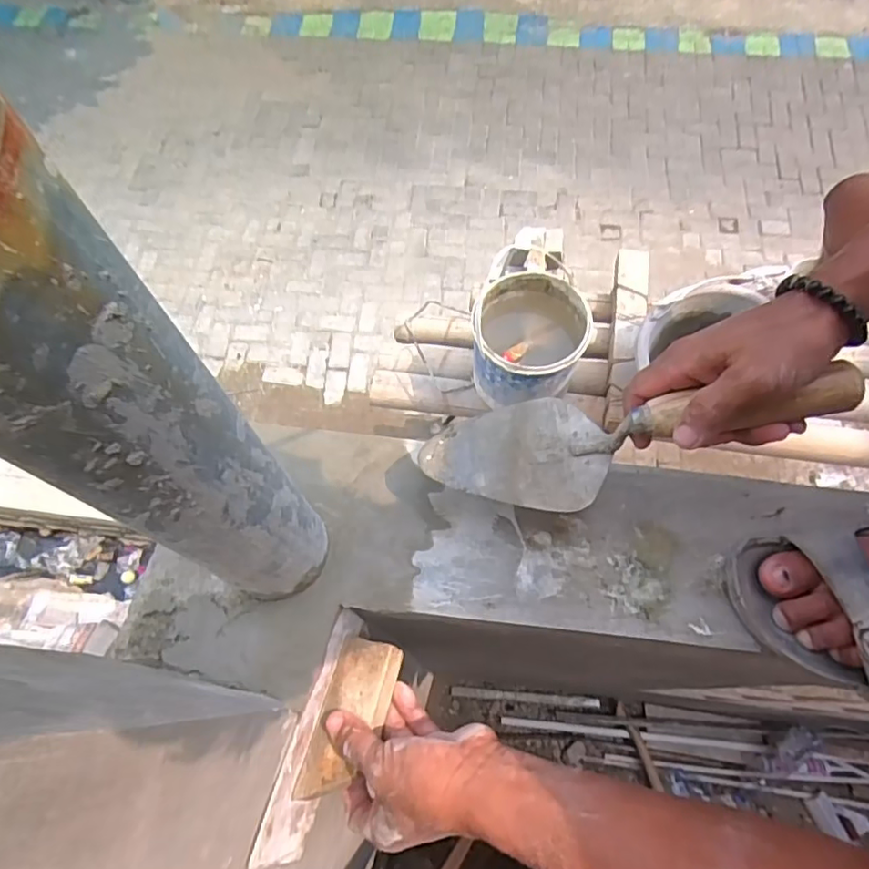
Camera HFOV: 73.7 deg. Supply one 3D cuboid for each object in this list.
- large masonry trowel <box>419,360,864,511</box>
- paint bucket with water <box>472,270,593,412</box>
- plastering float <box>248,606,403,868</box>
[{"bbox_3d":[0.127,0.000,0.393,0.268,0.042,0.081,-11,65,16],"label":"large masonry trowel"},{"bbox_3d":[0.157,-0.151,0.982,0.173,0.165,0.188,-1,66,1],"label":"paint bucket with water"},{"bbox_3d":[-0.071,0.210,0.399,0.052,0.055,0.155,19,66,10],"label":"plastering float"}]

